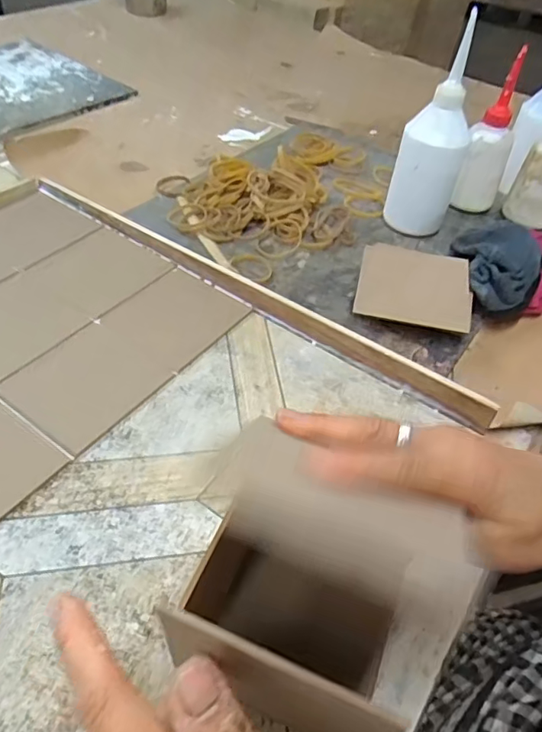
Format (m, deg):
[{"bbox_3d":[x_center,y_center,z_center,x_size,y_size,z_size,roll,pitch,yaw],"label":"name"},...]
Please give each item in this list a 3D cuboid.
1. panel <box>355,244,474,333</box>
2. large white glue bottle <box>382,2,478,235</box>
[{"bbox_3d":[0.141,-0.081,0.519,0.106,0.009,0.116,14,46,5],"label":"panel"},{"bbox_3d":[0.178,-0.244,0.573,0.068,0.204,0.061,19,47,11],"label":"large white glue bottle"}]

